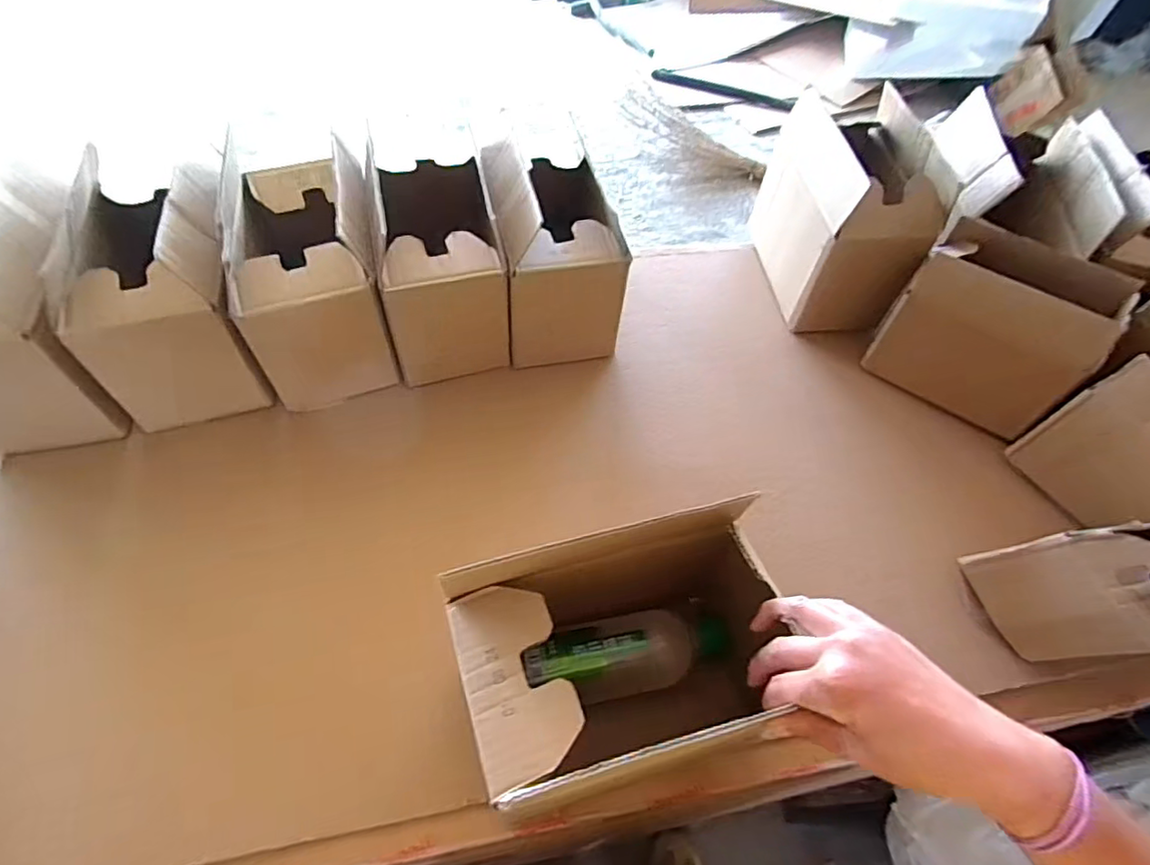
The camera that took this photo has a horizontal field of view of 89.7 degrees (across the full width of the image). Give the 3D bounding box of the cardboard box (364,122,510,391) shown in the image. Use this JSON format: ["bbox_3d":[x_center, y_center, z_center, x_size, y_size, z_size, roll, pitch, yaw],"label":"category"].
[{"bbox_3d":[-0.162,-0.190,0.699,0.131,0.186,0.183,-10,57,-12],"label":"cardboard box"}]

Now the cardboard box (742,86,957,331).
[{"bbox_3d":[0.355,-0.287,0.769,0.137,0.206,0.246,-1,56,-6],"label":"cardboard box"}]

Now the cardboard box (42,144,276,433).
[{"bbox_3d":[-0.425,-0.154,0.610,0.145,0.199,0.203,-13,58,-14],"label":"cardboard box"}]

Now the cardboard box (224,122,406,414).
[{"bbox_3d":[-0.294,-0.186,0.653,0.138,0.213,0.222,-13,58,-14],"label":"cardboard box"}]

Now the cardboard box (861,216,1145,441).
[{"bbox_3d":[0.488,-0.124,0.684,0.203,0.170,0.115,40,61,20],"label":"cardboard box"}]

